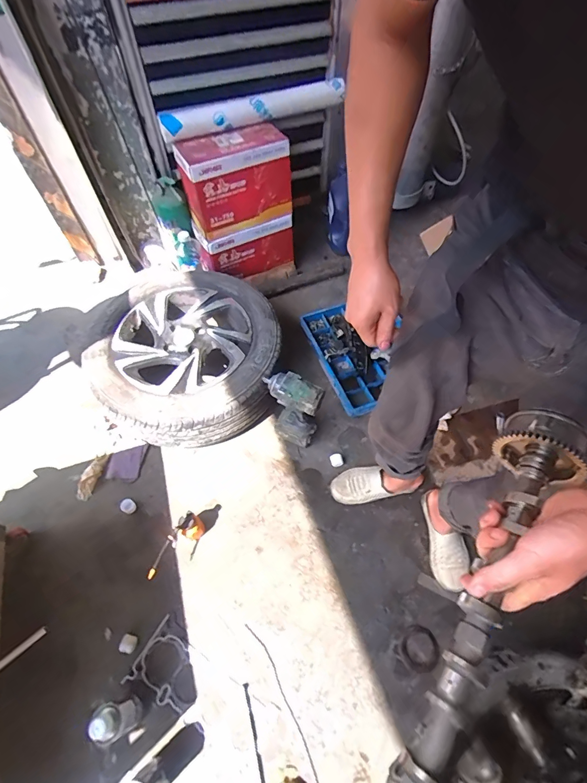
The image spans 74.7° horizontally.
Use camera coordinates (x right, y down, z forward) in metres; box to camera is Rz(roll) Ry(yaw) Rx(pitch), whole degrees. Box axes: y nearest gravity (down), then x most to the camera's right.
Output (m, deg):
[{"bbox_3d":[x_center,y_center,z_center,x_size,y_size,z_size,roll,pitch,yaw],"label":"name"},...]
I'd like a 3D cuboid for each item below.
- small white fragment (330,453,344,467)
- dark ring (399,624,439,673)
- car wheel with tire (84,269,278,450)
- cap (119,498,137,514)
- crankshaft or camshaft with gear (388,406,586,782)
[{"bbox_3d":[0.137,0.217,1.219,0.040,0.020,0.040,-15,59,-8],"label":"small white fragment"},{"bbox_3d":[0.310,0.635,0.949,0.088,0.023,0.096,0,58,1],"label":"dark ring"},{"bbox_3d":[-0.344,-0.122,1.298,0.581,0.173,0.600,-16,59,-9],"label":"car wheel with tire"},{"bbox_3d":[-0.492,0.341,1.145,0.045,0.018,0.040,28,63,17],"label":"cap"},{"bbox_3d":[0.164,0.202,0.342,0.074,0.067,0.429,29,66,18],"label":"crankshaft or camshaft with gear"}]

